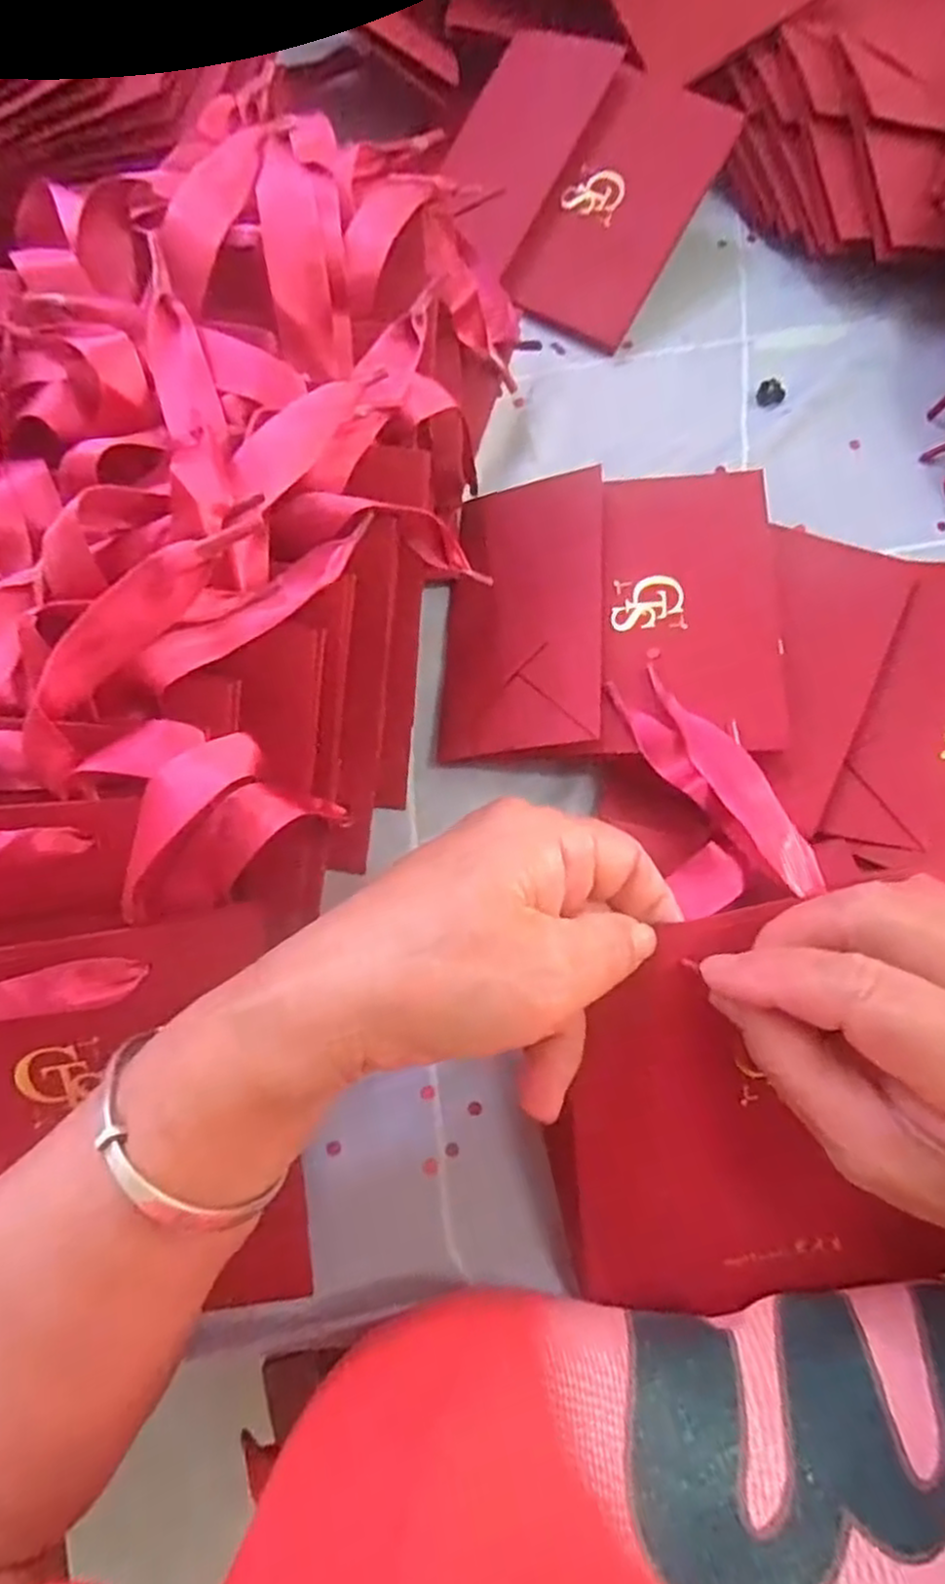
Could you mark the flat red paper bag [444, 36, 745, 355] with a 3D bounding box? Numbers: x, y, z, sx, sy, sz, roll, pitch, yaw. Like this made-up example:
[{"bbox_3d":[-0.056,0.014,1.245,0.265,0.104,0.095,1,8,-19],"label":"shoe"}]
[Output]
[{"bbox_3d":[0.052,-0.327,0.395,0.131,0.011,0.141,28,92,4],"label":"flat red paper bag"}]

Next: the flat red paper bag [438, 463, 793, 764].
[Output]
[{"bbox_3d":[0.060,-0.081,0.316,0.139,0.020,0.142,1,66,8],"label":"flat red paper bag"}]

